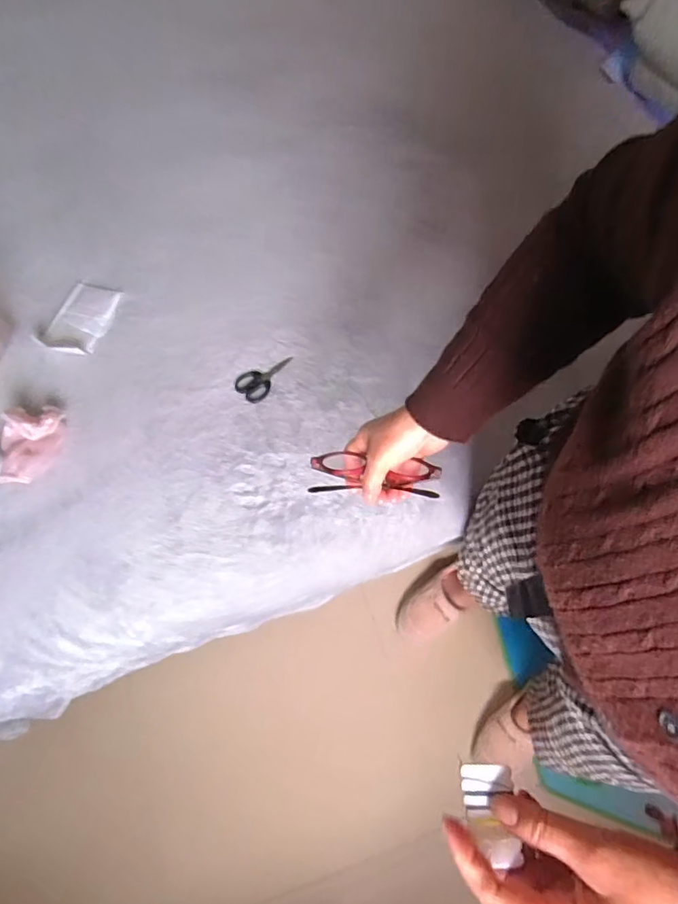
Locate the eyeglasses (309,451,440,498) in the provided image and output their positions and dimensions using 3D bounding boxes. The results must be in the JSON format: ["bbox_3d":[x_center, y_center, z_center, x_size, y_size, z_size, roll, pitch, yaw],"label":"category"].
[{"bbox_3d":[0.037,0.023,0.538,0.136,0.039,0.046,4,69,9],"label":"eyeglasses"}]

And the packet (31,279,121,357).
[{"bbox_3d":[-0.491,-0.259,0.960,0.118,0.031,0.166,20,71,10],"label":"packet"}]

